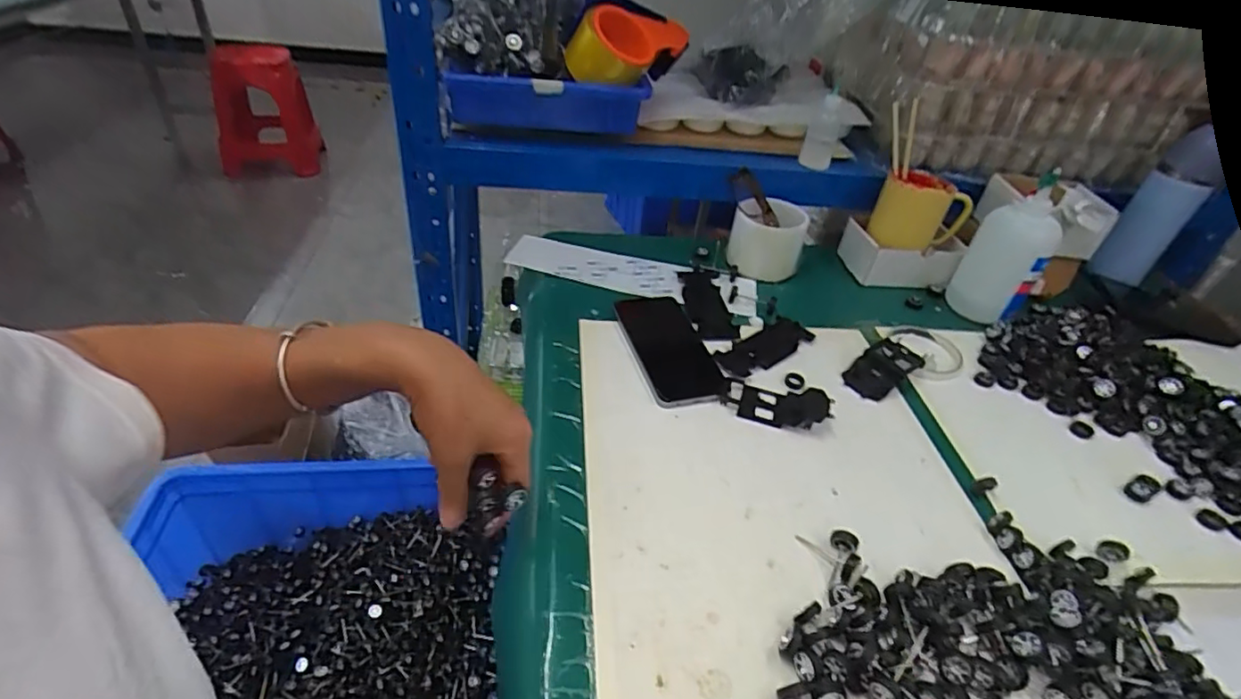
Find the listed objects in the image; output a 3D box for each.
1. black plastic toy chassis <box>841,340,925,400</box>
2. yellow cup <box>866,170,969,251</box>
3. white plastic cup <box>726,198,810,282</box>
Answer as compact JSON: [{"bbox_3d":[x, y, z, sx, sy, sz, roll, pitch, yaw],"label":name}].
[{"bbox_3d":[0.269,0.019,0.606,0.091,0.018,0.047,-23,47,-32],"label":"black plastic toy chassis"},{"bbox_3d":[0.376,-0.174,0.757,0.113,0.084,0.075,-12,42,-22],"label":"yellow cup"},{"bbox_3d":[0.183,-0.138,0.738,0.089,0.072,0.082,17,40,12],"label":"white plastic cup"}]

